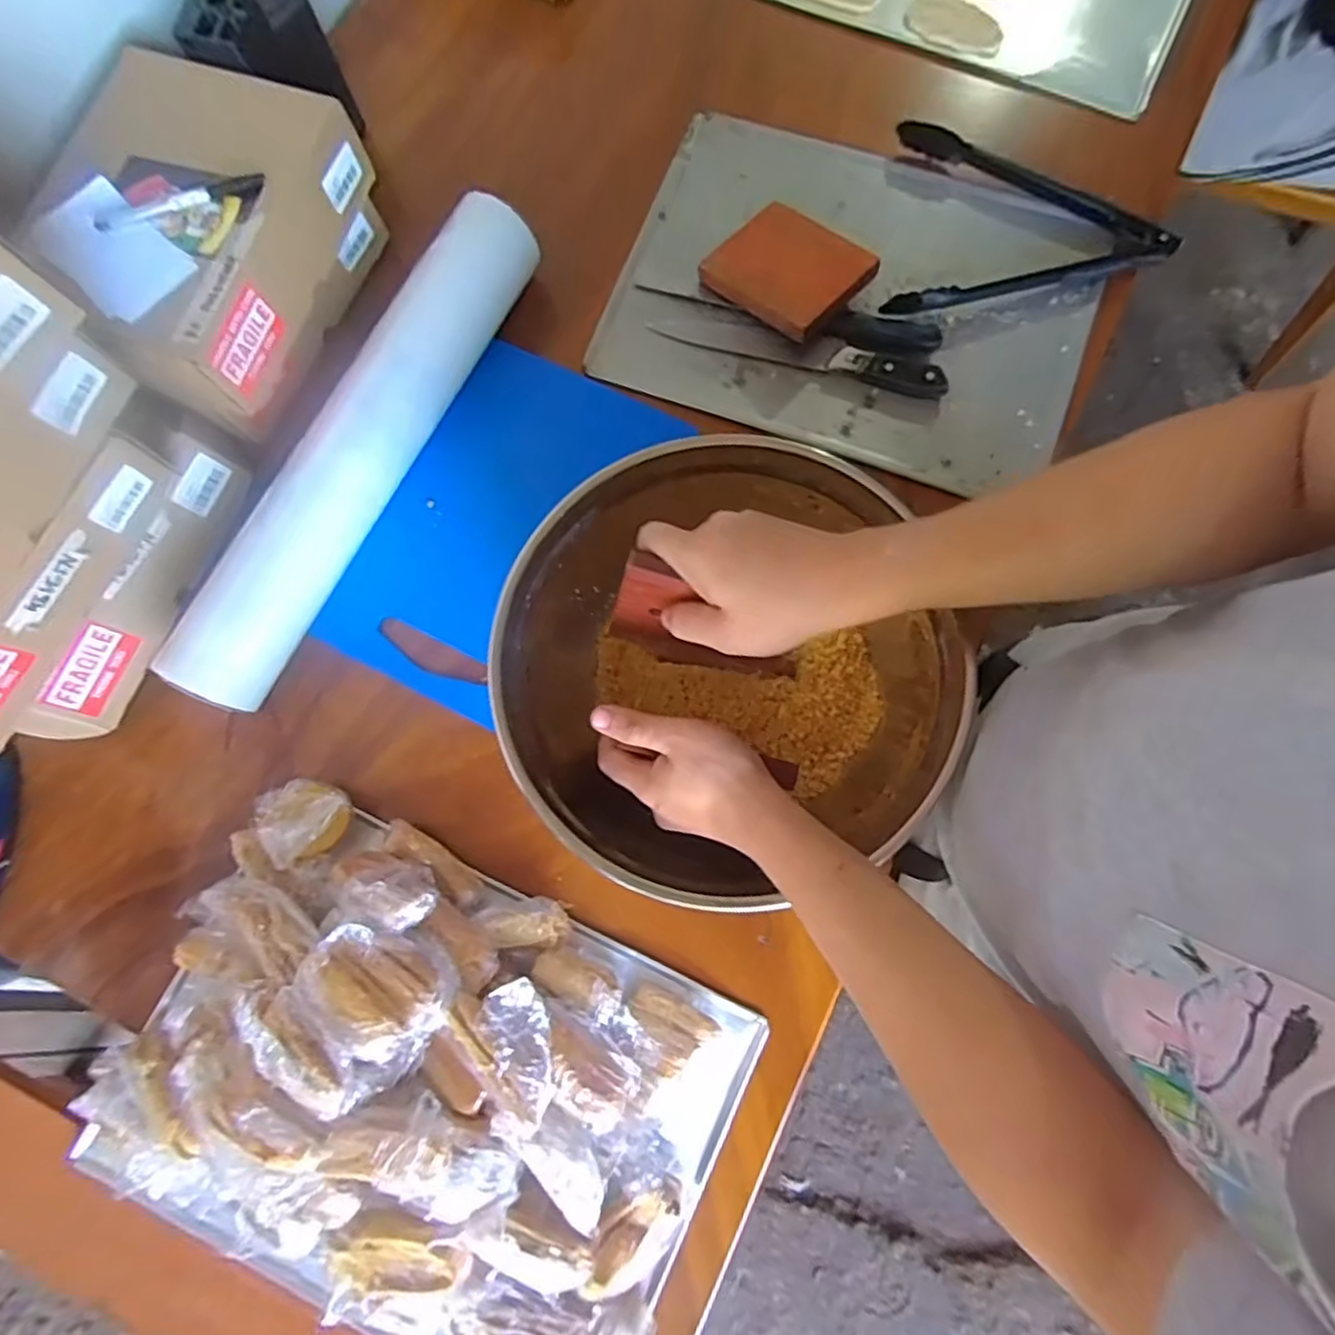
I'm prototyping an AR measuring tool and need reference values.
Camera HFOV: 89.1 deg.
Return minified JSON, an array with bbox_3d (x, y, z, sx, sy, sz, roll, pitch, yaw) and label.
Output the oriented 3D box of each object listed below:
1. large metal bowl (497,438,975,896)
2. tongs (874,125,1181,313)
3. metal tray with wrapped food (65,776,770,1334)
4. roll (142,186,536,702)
[{"bbox_3d":[0.037,0.004,0.521,0.306,0.162,0.288,0,78,1],"label":"large metal bowl"},{"bbox_3d":[0.362,-0.443,0.677,0.269,0.030,0.226,7,78,2],"label":"tongs"},{"bbox_3d":[-0.187,0.311,0.474,0.442,0.133,0.309,25,79,6],"label":"metal tray with wrapped food"},{"bbox_3d":[-0.267,-0.196,0.608,0.071,0.086,0.495,26,79,6],"label":"roll"}]

